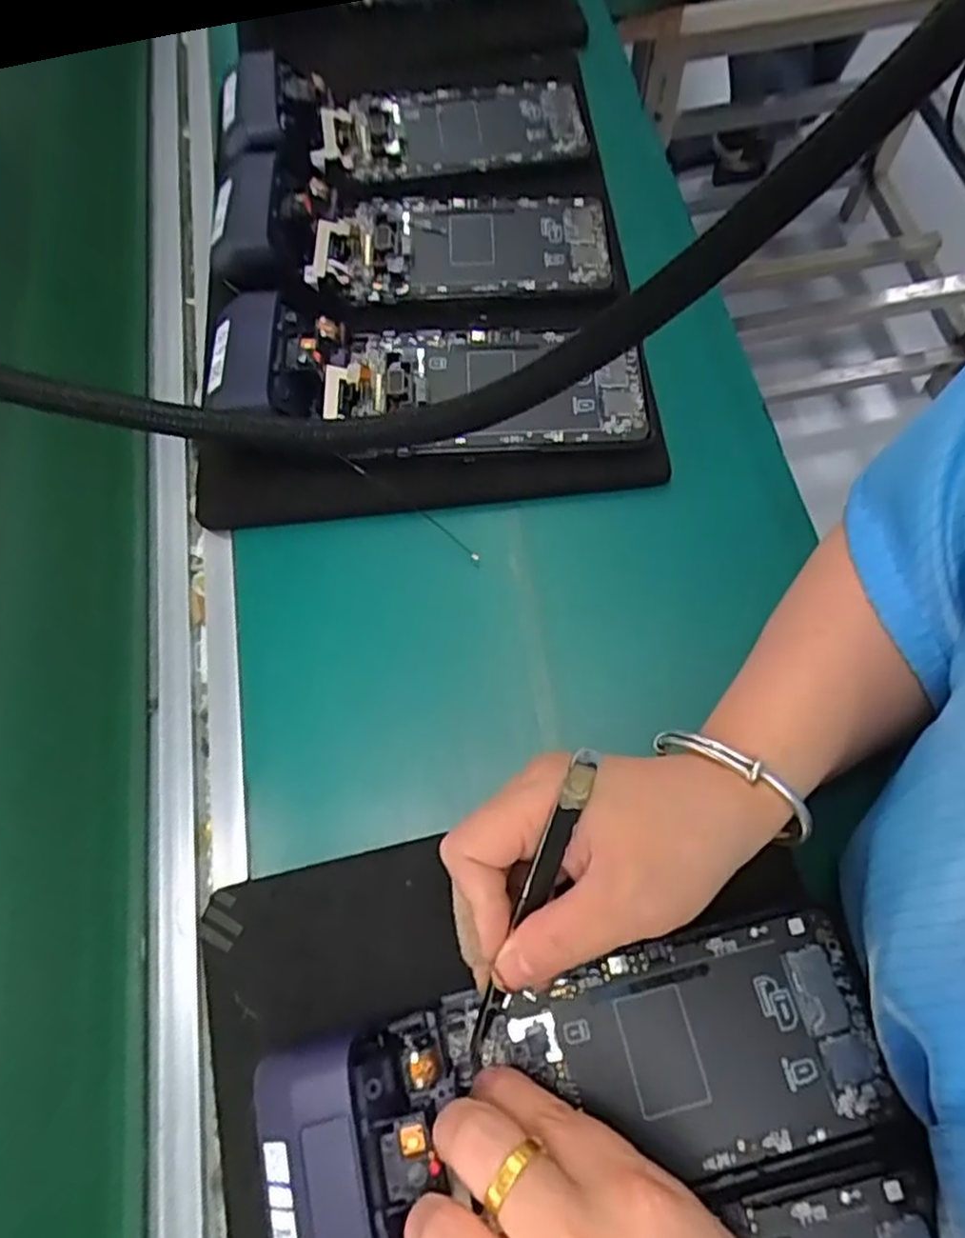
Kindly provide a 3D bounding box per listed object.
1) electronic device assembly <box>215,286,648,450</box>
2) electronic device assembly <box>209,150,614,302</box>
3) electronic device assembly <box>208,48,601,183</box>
[{"bbox_3d":[-0.024,-0.130,0.385,0.227,0.052,0.091,-1,68,3],"label":"electronic device assembly"},{"bbox_3d":[-0.039,-0.234,0.428,0.226,0.046,0.092,-5,68,1],"label":"electronic device assembly"},{"bbox_3d":[-0.047,-0.332,0.484,0.245,0.035,0.097,-9,67,-16],"label":"electronic device assembly"}]

